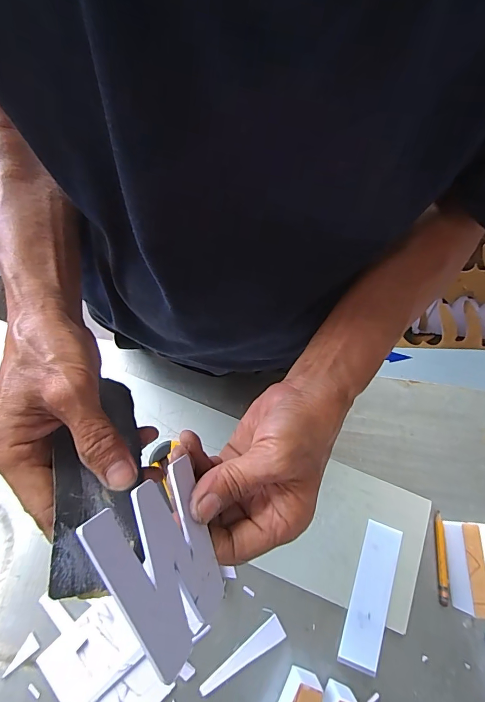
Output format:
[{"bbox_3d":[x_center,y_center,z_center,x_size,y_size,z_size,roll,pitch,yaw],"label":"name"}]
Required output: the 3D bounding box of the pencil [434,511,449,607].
[{"bbox_3d":[0.217,0.225,0.411,0.007,0.007,0.090,7,68,0],"label":"pencil"}]

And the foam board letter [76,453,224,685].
[{"bbox_3d":[-0.037,0.105,0.187,0.004,0.076,0.079,-23,87,23],"label":"foam board letter"}]

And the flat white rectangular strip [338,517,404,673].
[{"bbox_3d":[0.136,0.254,0.396,0.039,0.004,0.136,20,68,6],"label":"flat white rectangular strip"}]

